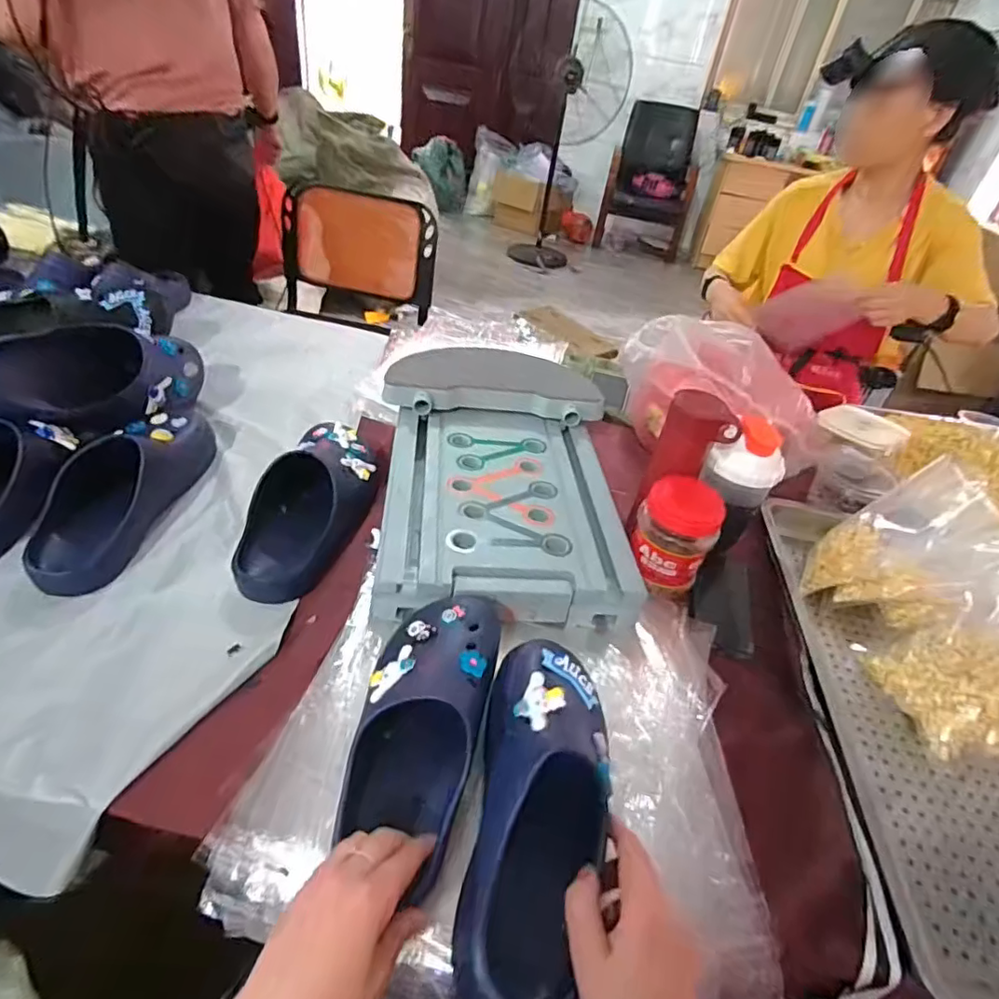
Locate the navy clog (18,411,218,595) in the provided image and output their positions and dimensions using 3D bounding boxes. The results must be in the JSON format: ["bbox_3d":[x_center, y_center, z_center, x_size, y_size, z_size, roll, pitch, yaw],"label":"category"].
[{"bbox_3d":[-0.465,-0.022,0.699,0.102,0.098,0.300,10,40,-1],"label":"navy clog"}]

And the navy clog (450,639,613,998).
[{"bbox_3d":[0.037,0.219,0.418,0.104,0.074,0.262,11,44,5],"label":"navy clog"}]

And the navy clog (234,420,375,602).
[{"bbox_3d":[-0.241,-0.006,0.722,0.117,0.089,0.292,12,40,3],"label":"navy clog"}]

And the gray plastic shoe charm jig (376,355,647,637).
[{"bbox_3d":[0.001,-0.041,0.784,0.319,0.110,0.477,4,40,-8],"label":"gray plastic shoe charm jig"}]

